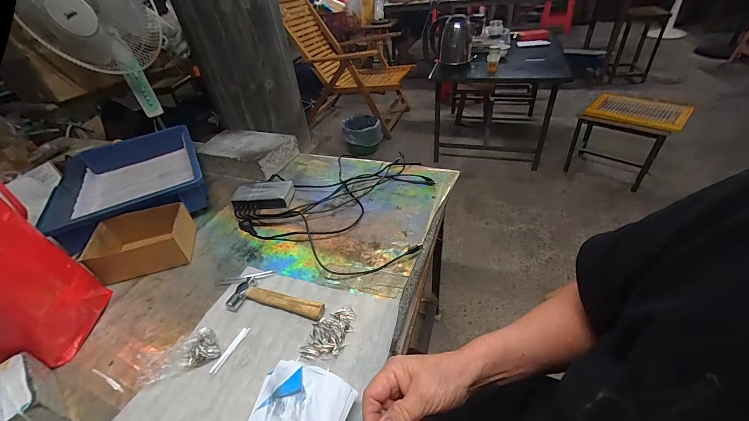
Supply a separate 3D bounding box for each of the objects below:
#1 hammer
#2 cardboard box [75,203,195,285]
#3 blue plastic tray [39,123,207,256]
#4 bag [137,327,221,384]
[{"bbox_3d":[-0.156,0.150,0.503,0.155,0.021,0.054,9,41,19],"label":"hammer"},{"bbox_3d":[-0.443,0.055,0.616,0.160,0.071,0.130,-18,40,-14],"label":"cardboard box"},{"bbox_3d":[-0.594,-0.084,0.787,0.286,0.077,0.423,-26,43,-23],"label":"blue plastic tray"},{"bbox_3d":[-0.277,0.198,0.447,0.092,0.037,0.056,-23,42,-20],"label":"bag"}]

